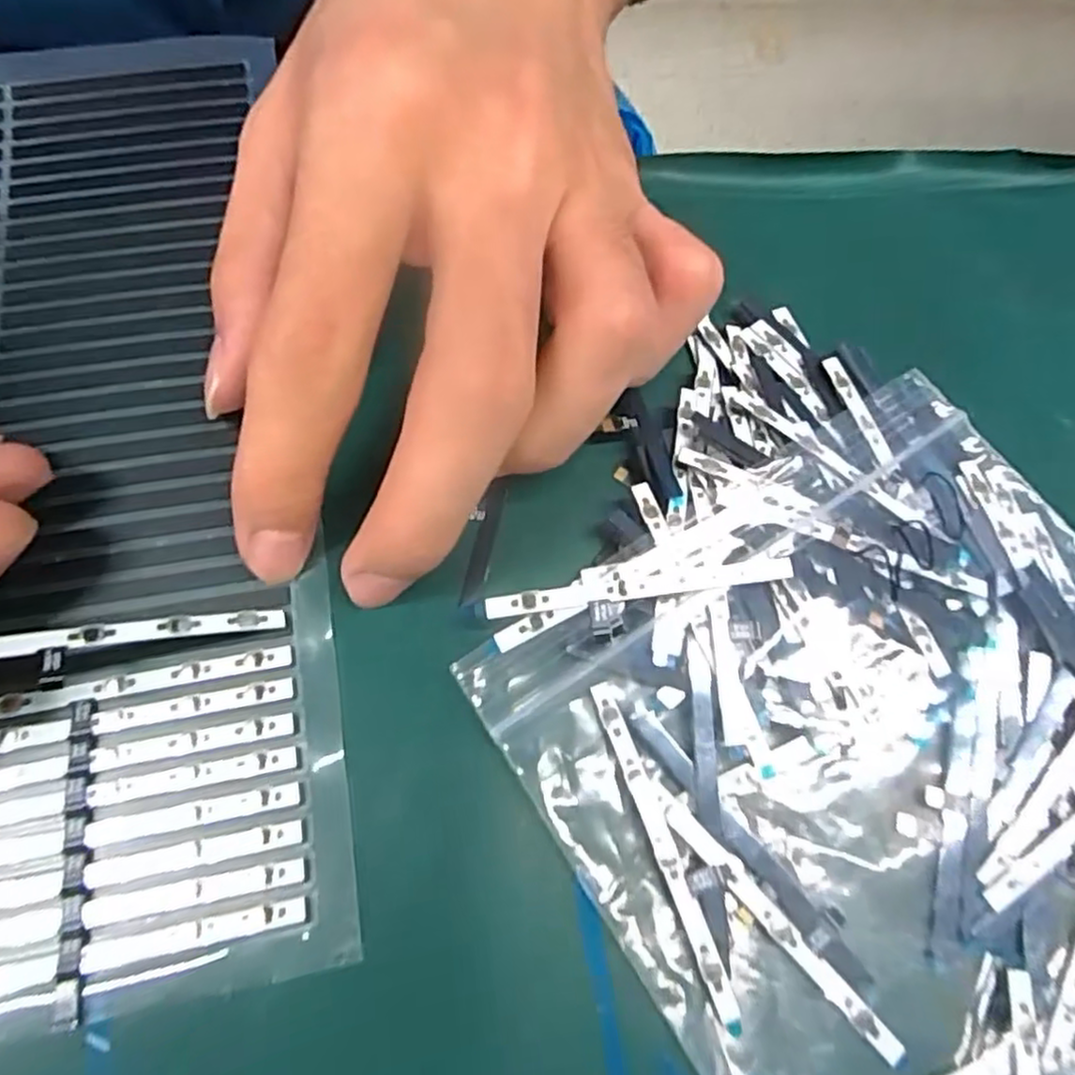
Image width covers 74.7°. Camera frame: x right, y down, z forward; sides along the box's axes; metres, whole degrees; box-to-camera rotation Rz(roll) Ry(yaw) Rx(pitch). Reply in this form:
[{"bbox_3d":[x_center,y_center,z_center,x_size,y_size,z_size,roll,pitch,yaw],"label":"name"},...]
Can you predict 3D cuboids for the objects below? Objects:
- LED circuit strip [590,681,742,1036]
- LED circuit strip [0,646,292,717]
[{"bbox_3d":[0.023,0.056,0.129,0.005,0.004,0.061,-22,71,3],"label":"LED circuit strip"},{"bbox_3d":[-0.079,0.028,0.135,0.060,0.004,0.004,-10,69,-7],"label":"LED circuit strip"}]

